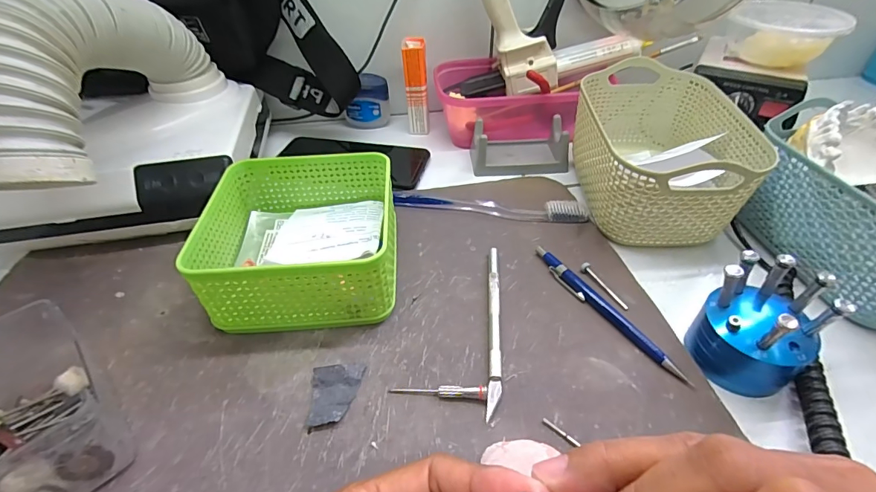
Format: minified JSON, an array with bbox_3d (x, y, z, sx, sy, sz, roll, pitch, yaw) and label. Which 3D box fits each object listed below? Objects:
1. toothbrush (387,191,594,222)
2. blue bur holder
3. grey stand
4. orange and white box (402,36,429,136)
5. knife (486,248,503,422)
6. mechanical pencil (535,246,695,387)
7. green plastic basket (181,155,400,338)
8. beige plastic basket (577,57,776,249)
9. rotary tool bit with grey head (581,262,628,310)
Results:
[{"bbox_3d":[0.046,-0.036,0.381,0.172,0.010,0.020,5,44,6],"label":"toothbrush"},{"bbox_3d":[0.191,0.046,0.248,0.053,0.067,0.057,0,43,0],"label":"blue bur holder"},{"bbox_3d":[0.083,-0.108,0.437,0.098,0.035,0.055,-1,43,-1],"label":"grey stand"},{"bbox_3d":[-0.025,-0.180,0.482,0.026,0.098,0.037,-4,44,-4],"label":"orange and white box"},{"bbox_3d":[0.039,0.052,0.291,0.009,0.007,0.136,4,44,5],"label":"knife"},{"bbox_3d":[0.115,0.043,0.297,0.010,0.009,0.133,-23,48,-22],"label":"mechanical pencil"},{"bbox_3d":[-0.099,-0.009,0.318,0.125,0.062,0.132,-4,44,-3],"label":"green plastic basket"},{"bbox_3d":[0.189,-0.083,0.370,0.113,0.087,0.177,0,43,1],"label":"beige plastic basket"},{"bbox_3d":[0.125,0.029,0.313,0.008,0.004,0.047,-20,47,-19],"label":"rotary tool bit with grey head"}]

